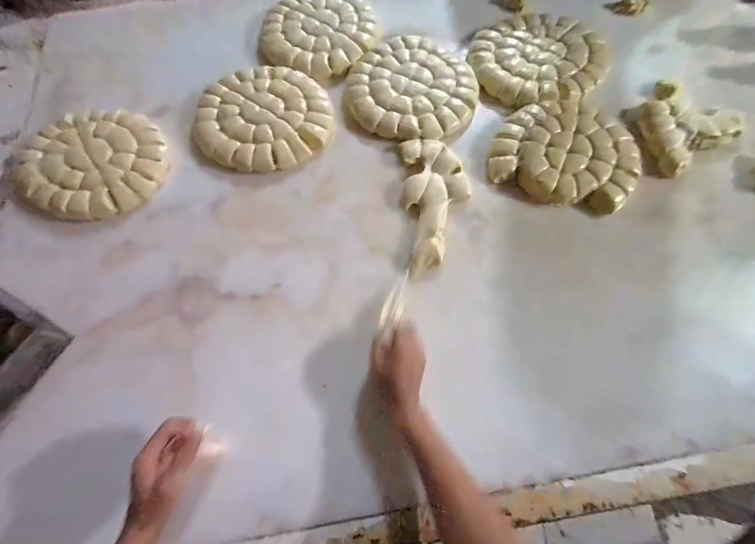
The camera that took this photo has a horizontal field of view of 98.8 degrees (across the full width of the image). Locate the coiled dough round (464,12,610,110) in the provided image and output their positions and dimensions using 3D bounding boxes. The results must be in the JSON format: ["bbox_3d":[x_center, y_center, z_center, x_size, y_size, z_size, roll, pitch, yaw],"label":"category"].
[{"bbox_3d":[0.337,-0.449,0.678,0.264,0.024,0.250,-1,72,2],"label":"coiled dough round"}]

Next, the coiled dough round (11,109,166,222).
[{"bbox_3d":[-0.552,-0.207,0.623,0.272,0.035,0.233,-12,71,-2],"label":"coiled dough round"}]

